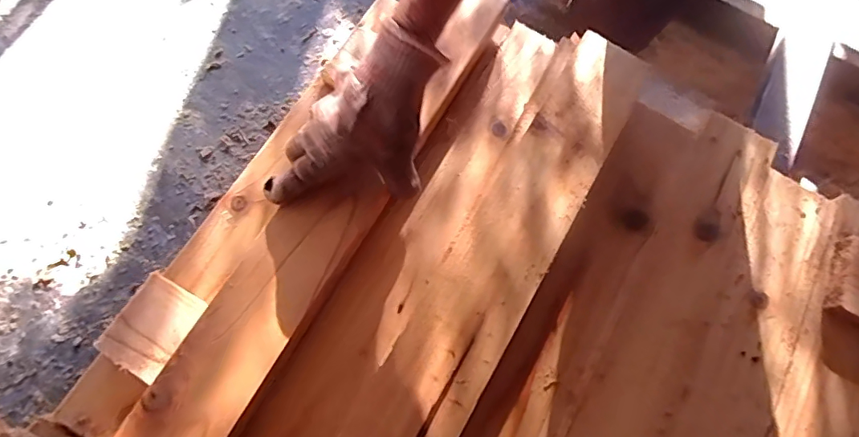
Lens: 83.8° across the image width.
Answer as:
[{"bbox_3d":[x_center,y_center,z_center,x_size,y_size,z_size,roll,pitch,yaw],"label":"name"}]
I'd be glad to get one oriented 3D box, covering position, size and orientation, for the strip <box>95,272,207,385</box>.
[{"bbox_3d":[-0.228,0.088,0.396,0.056,0.015,0.072,32,72,5],"label":"strip"}]

